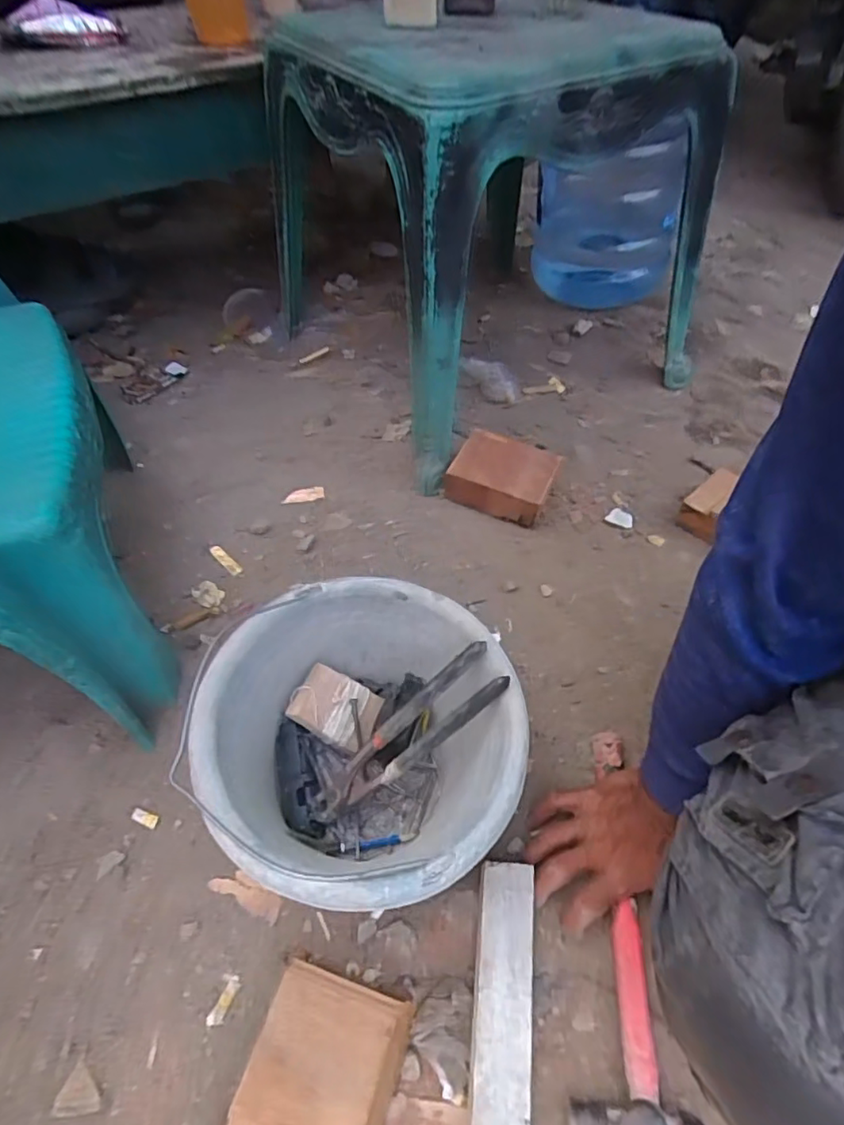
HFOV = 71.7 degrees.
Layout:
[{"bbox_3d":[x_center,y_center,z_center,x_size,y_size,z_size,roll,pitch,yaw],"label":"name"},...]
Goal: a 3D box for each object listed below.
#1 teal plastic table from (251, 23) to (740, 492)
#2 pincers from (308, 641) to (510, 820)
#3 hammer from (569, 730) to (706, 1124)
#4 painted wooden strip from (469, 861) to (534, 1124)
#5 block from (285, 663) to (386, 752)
[{"bbox_3d":[0.088,-0.519,0.886,0.495,0.466,0.525,-26,56,-20],"label":"teal plastic table"},{"bbox_3d":[-0.018,0.161,0.526,0.228,0.017,0.047,-43,57,14],"label":"pincers"},{"bbox_3d":[0.168,0.305,0.504,0.088,0.036,0.301,6,52,3],"label":"hammer"},{"bbox_3d":[0.057,0.415,0.423,0.044,0.024,0.349,6,53,3],"label":"painted wooden strip"},{"bbox_3d":[-0.081,0.140,0.568,0.013,0.095,0.059,-4,55,47],"label":"block"}]

